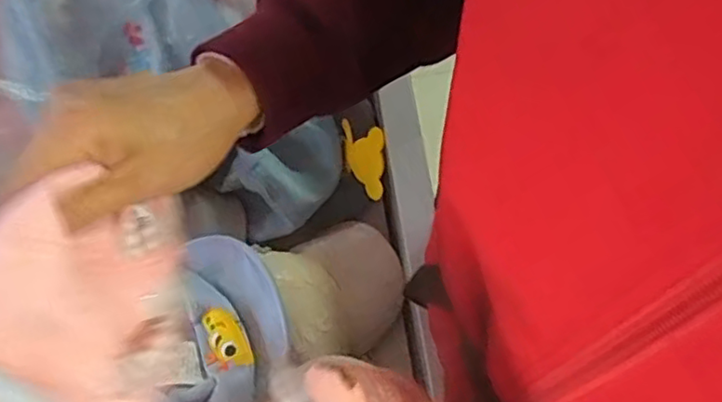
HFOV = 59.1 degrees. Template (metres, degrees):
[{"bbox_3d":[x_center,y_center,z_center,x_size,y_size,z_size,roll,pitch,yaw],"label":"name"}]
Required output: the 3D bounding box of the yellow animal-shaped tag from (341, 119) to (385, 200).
[{"bbox_3d":[0.004,-0.037,0.588,0.042,0.075,0.004,4,30,17],"label":"yellow animal-shaped tag"}]

